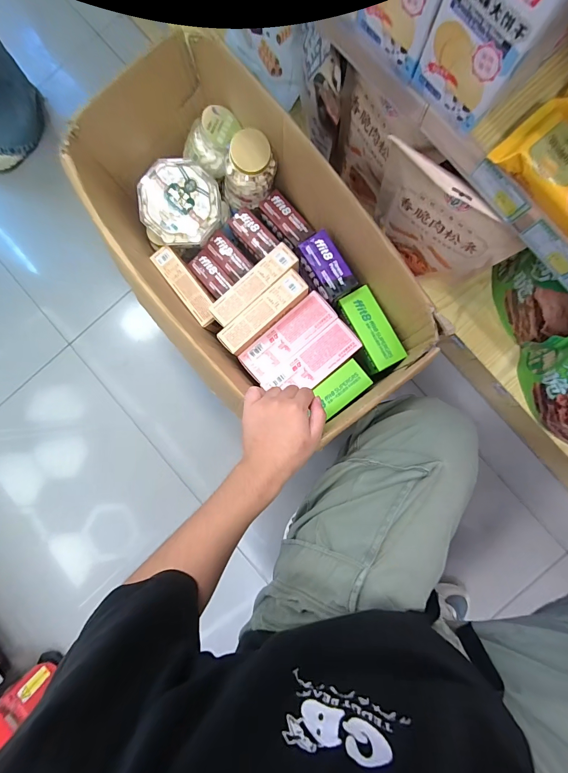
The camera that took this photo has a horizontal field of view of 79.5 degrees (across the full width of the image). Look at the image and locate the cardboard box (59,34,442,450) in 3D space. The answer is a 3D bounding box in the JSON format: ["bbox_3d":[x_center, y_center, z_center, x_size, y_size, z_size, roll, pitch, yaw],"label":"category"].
[{"bbox_3d":[-0.061,-0.220,0.555,0.295,0.174,0.564,-41,87,0],"label":"cardboard box"}]

